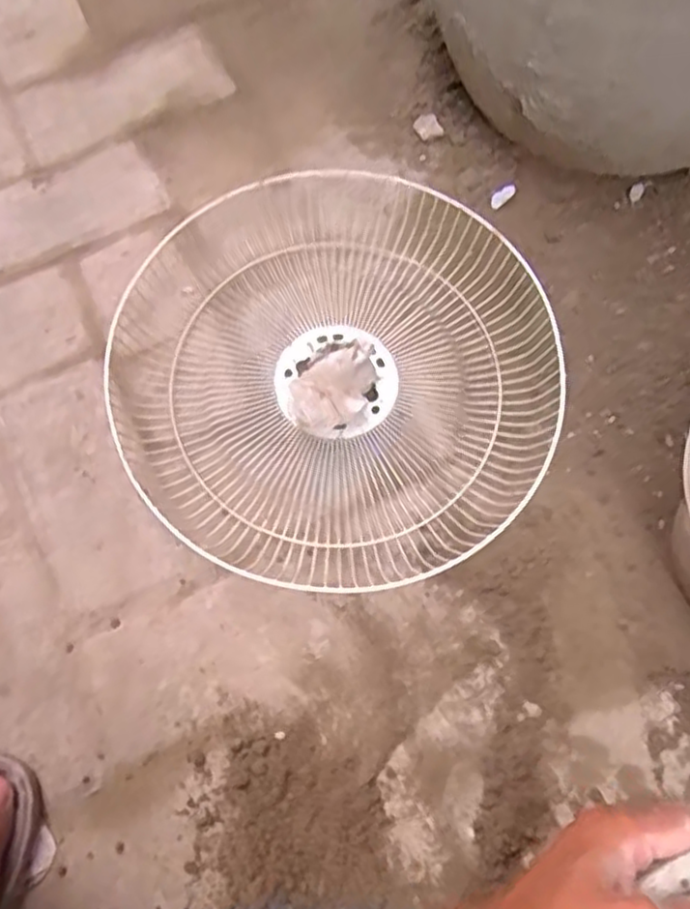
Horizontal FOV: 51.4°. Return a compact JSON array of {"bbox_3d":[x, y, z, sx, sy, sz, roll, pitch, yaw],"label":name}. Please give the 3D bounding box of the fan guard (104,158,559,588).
[{"bbox_3d":[-0.008,-0.070,0.590,0.344,0.046,0.348,0,74,0],"label":"fan guard"}]

